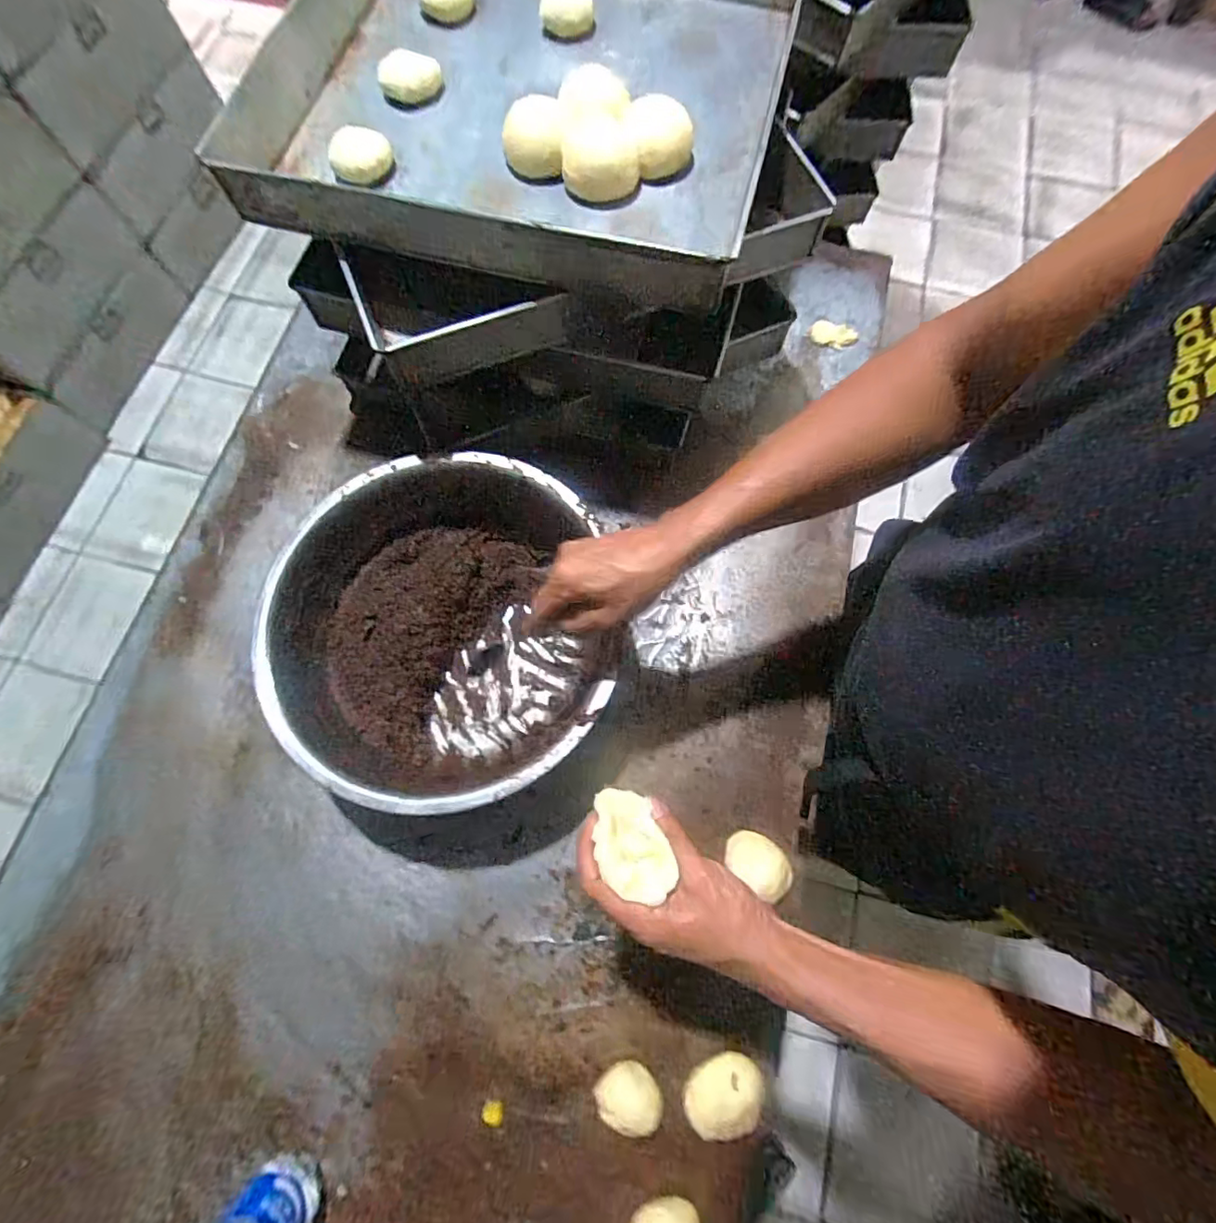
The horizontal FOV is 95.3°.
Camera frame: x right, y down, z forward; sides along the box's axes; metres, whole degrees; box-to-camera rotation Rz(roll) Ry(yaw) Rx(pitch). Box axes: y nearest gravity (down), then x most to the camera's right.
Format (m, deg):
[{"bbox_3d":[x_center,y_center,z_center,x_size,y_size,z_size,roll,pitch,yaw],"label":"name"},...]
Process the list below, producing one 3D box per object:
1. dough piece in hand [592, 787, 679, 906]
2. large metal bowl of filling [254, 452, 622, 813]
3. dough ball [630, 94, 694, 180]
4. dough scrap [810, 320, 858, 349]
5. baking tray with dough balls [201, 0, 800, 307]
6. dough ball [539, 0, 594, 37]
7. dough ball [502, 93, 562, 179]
[{"bbox_3d":[0.015,0.161,0.389,0.044,0.024,0.073,-21,73,-6],"label":"dough piece in hand"},{"bbox_3d":[-0.158,0.024,0.592,0.329,0.132,0.343,0,72,0],"label":"large metal bowl of filling"},{"bbox_3d":[0.055,-0.460,0.536,0.066,0.032,0.067,-5,73,-2],"label":"dough ball"},{"bbox_3d":[0.316,-0.390,0.777,0.063,0.010,0.034,14,73,5],"label":"dough scrap"},{"bbox_3d":[-0.077,-0.538,0.565,0.482,0.066,0.478,11,73,3],"label":"baking tray with dough balls"},{"bbox_3d":[-0.044,-0.646,0.592,0.056,0.031,0.045,0,73,-1],"label":"dough ball"},{"bbox_3d":[-0.069,-0.448,0.525,0.061,0.032,0.068,-5,73,-2],"label":"dough ball"}]

